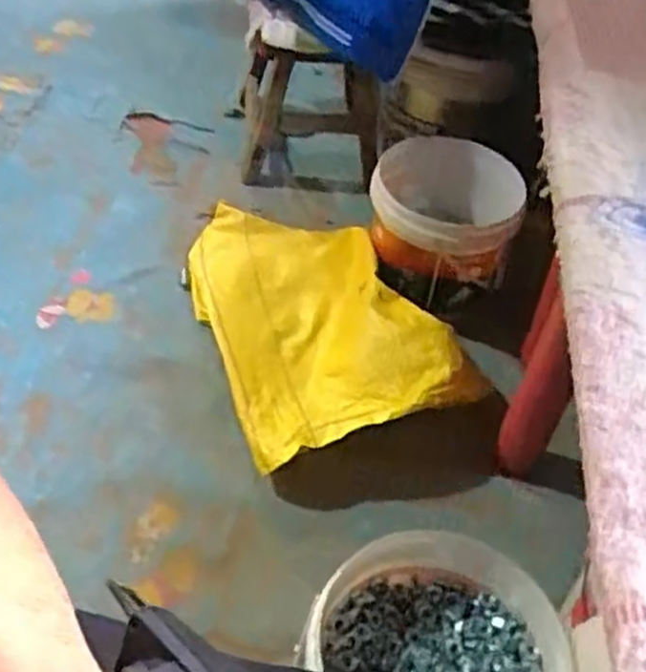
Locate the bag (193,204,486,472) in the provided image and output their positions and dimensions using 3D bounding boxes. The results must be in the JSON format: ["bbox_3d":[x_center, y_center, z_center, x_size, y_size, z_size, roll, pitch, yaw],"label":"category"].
[{"bbox_3d":[-0.018,-0.040,1.061,0.287,0.126,0.492,-13,47,-18],"label":"bag"}]

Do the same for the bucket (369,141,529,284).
[{"bbox_3d":[0.170,-0.182,1.094,0.217,0.125,0.174,19,47,13],"label":"bucket"}]

